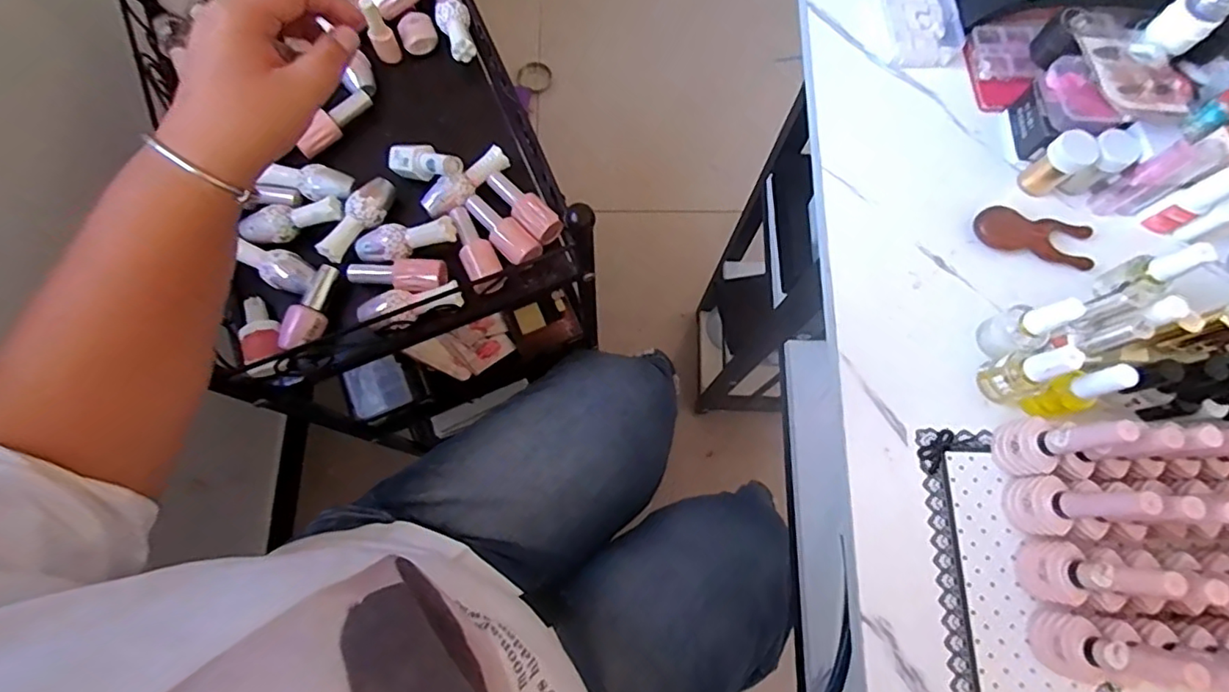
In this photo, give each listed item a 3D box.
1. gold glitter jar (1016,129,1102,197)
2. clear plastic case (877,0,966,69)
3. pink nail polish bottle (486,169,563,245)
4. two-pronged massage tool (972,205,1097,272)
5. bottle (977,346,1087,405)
[{"bbox_3d":[0.343,-0.141,0.448,0.025,0.052,0.029,-37,76,-10],"label":"gold glitter jar"},{"bbox_3d":[0.263,-0.288,0.506,0.069,0.018,0.093,-8,73,-2],"label":"clear plastic case"},{"bbox_3d":[-0.088,-0.133,0.555,0.029,0.024,0.090,-43,78,-12],"label":"pink nail polish bottle"},{"bbox_3d":[0.330,-0.087,0.453,0.088,0.011,0.035,15,74,5],"label":"two-pronged massage tool"},{"bbox_3d":[0.278,0.019,0.389,0.026,0.075,0.030,-17,74,-5],"label":"bottle"}]

